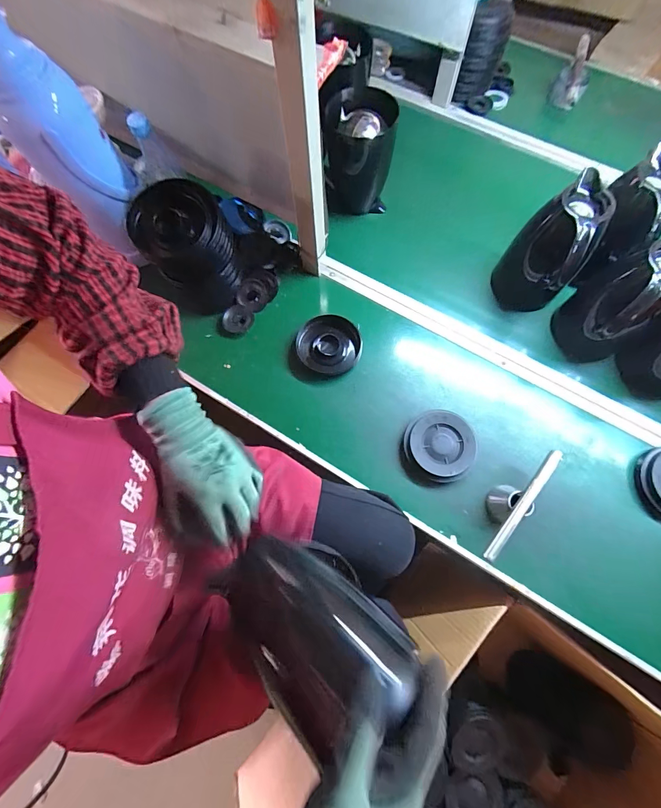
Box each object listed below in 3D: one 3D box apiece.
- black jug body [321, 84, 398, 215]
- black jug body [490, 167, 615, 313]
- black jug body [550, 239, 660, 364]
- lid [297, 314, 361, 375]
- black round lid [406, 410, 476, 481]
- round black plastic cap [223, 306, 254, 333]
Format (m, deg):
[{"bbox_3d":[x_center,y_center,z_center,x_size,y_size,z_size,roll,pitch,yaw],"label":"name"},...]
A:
[{"bbox_3d":[0.060,-0.489,0.719,0.131,0.196,0.134,0,71,1],"label":"black jug body"},{"bbox_3d":[0.378,-0.264,0.608,0.118,0.192,0.124,0,71,1],"label":"black jug body"},{"bbox_3d":[0.465,-0.159,0.572,0.140,0.201,0.119,-34,74,-10],"label":"black jug body"},{"bbox_3d":[-0.003,-0.112,0.657,0.119,0.024,0.108,5,71,2],"label":"lid"},{"bbox_3d":[0.189,0.067,0.596,0.114,0.027,0.116,0,71,1],"label":"black round lid"},{"bbox_3d":[-0.178,-0.165,0.682,0.051,0.027,0.051,0,71,1],"label":"round black plastic cap"}]

